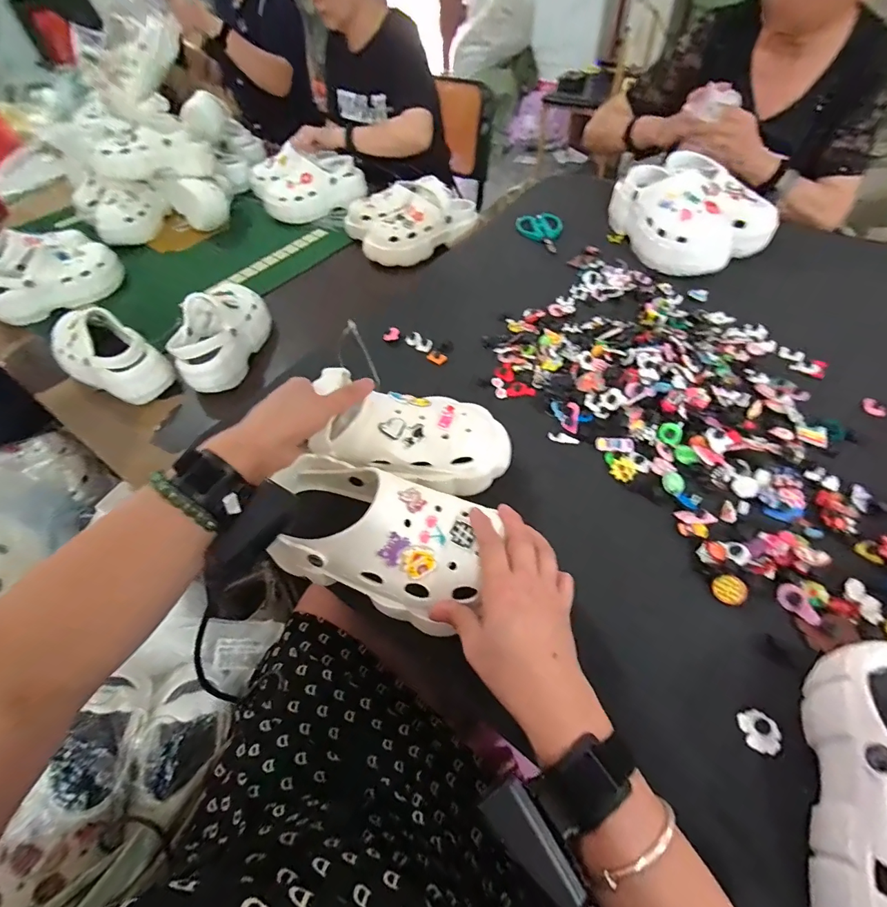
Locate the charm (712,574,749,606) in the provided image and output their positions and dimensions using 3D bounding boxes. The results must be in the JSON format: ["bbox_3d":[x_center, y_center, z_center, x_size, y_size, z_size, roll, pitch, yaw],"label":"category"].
[{"bbox_3d":[0.269,0.128,0.411,0.024,0.012,0.028,-38,59,-21],"label":"charm"}]

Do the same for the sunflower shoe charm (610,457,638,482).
[{"bbox_3d":[0.207,0.018,0.500,0.027,0.004,0.026,-2,53,3],"label":"sunflower shoe charm"}]

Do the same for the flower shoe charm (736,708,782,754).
[{"bbox_3d":[0.251,0.220,0.345,0.024,0.010,0.029,-15,54,-6],"label":"flower shoe charm"}]

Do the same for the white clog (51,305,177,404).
[{"bbox_3d":[-0.589,-0.170,0.760,0.209,0.101,0.111,28,60,23],"label":"white clog"}]

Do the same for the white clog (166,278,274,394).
[{"bbox_3d":[-0.402,-0.227,0.797,0.097,0.110,0.240,2,54,7],"label":"white clog"}]

